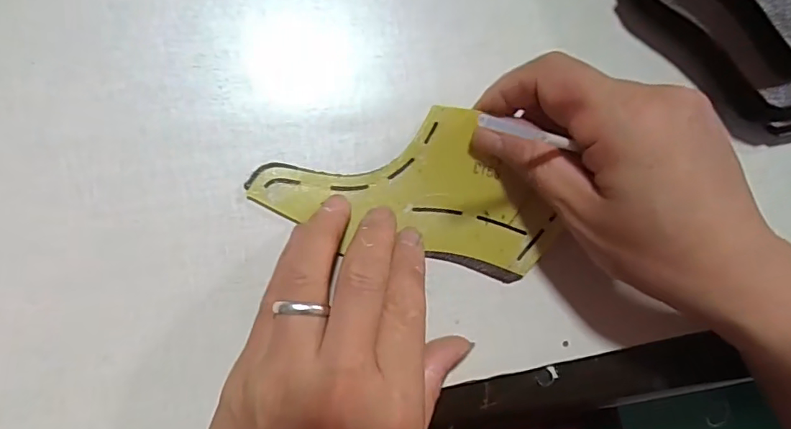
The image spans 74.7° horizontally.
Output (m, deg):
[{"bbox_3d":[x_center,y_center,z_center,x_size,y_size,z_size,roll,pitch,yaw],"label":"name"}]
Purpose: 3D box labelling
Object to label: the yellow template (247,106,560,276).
[{"bbox_3d":[0.008,-0.019,0.239,0.134,0.007,0.064,14,93,-6],"label":"yellow template"}]

